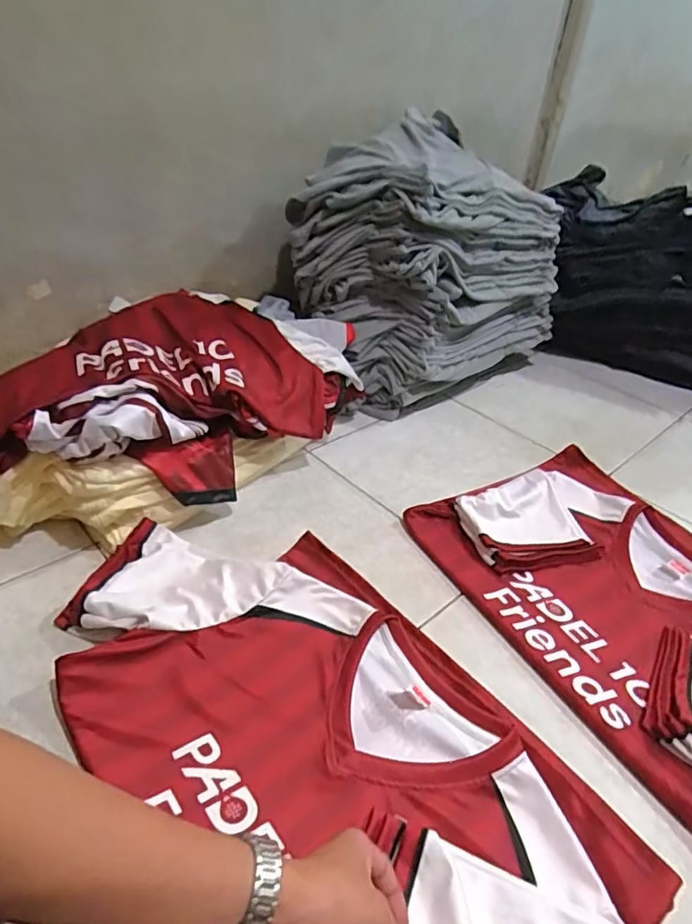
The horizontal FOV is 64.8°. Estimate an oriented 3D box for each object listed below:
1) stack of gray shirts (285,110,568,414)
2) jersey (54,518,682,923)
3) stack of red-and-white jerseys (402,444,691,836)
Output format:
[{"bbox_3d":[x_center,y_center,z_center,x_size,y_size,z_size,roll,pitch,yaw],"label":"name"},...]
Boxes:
[{"bbox_3d":[0.189,-0.394,1.175,0.562,0.482,0.284,-20,43,-33],"label":"stack of gray shirts"},{"bbox_3d":[-0.055,0.268,0.574,0.352,0.051,0.640,-23,44,-32],"label":"jersey"},{"bbox_3d":[0.395,0.183,0.769,0.394,0.037,0.555,-17,41,-27],"label":"stack of red-and-white jerseys"}]

